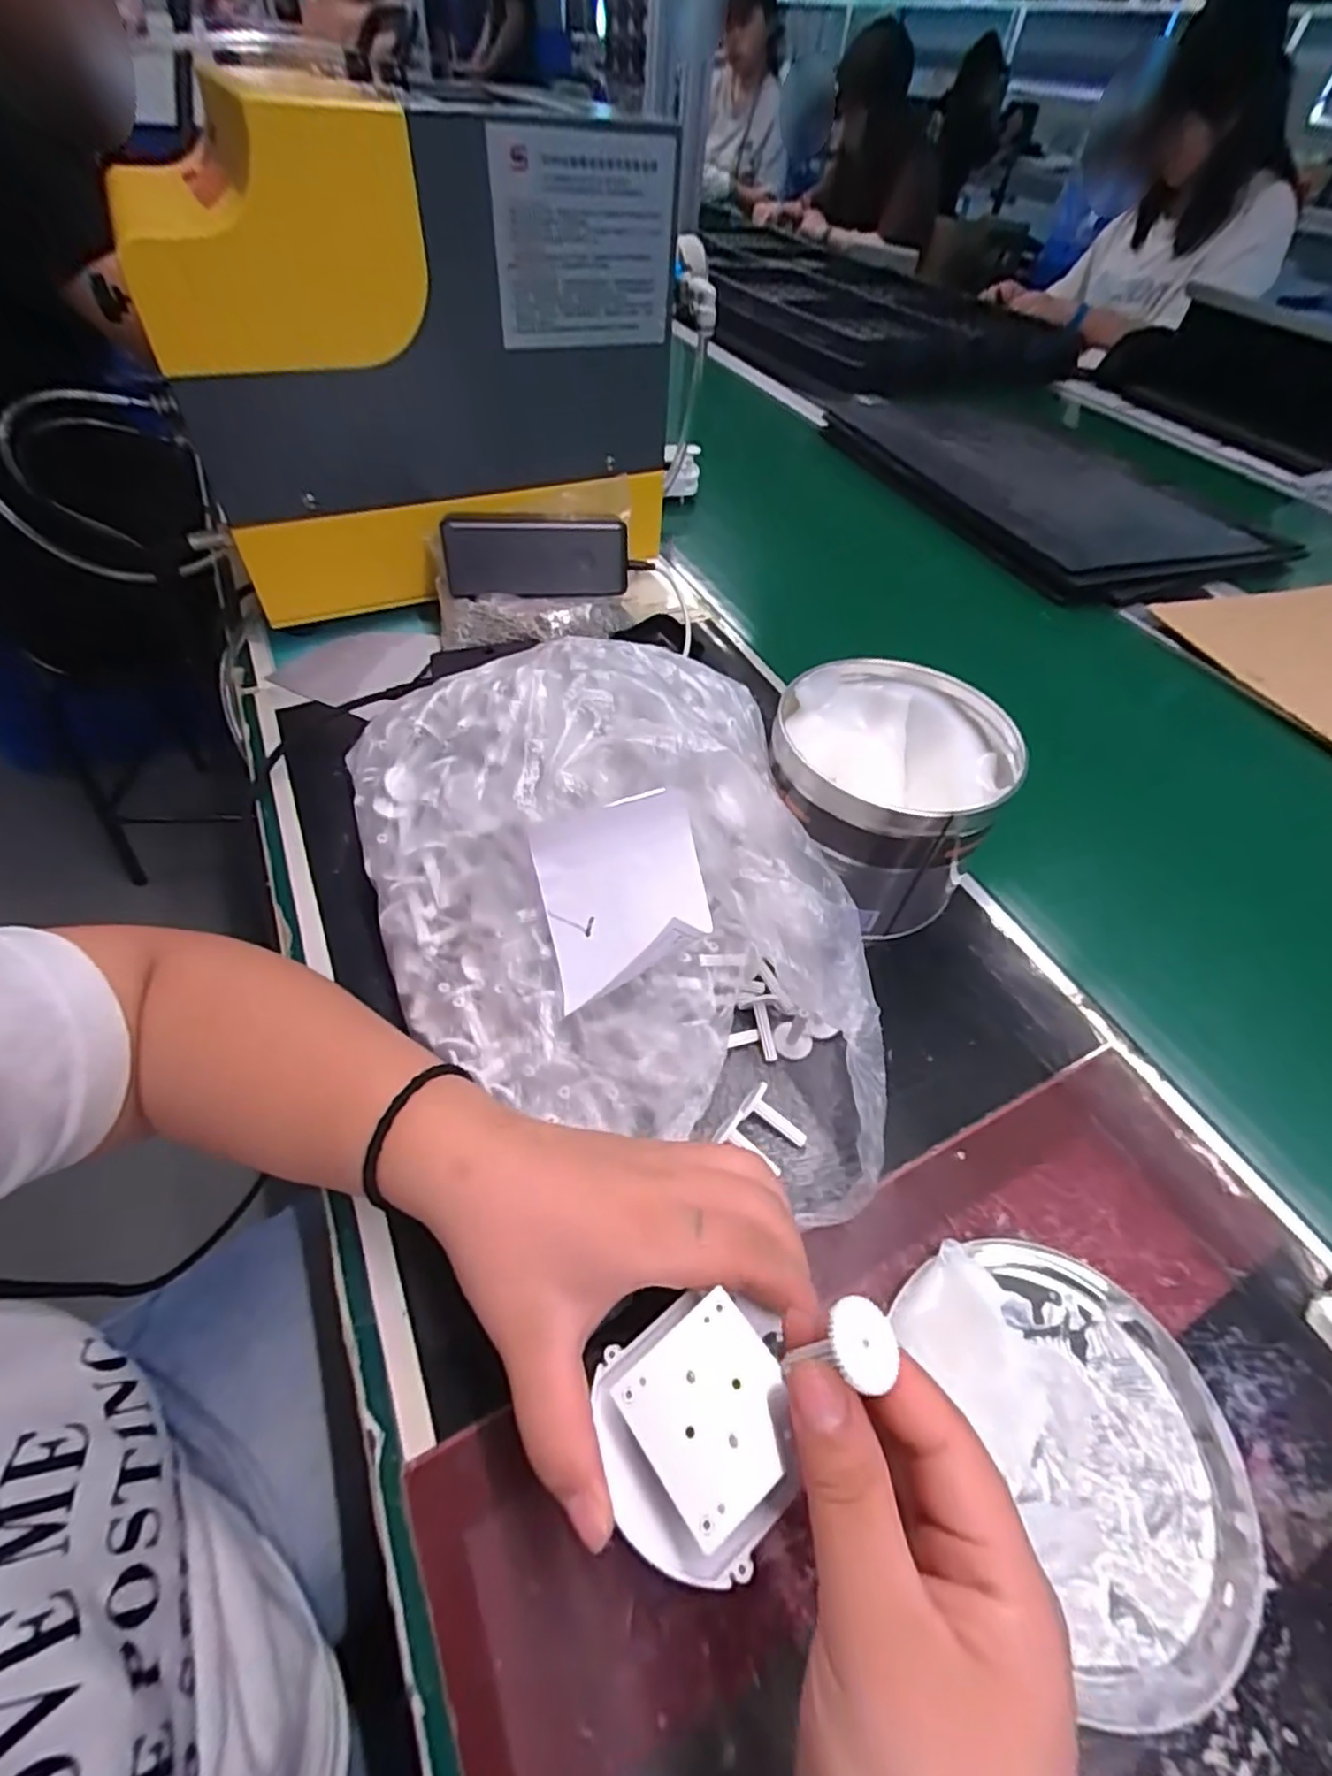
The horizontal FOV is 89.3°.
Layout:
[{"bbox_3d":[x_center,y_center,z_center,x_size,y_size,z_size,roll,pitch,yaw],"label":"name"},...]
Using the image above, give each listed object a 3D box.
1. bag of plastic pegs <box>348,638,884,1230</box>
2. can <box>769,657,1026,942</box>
[{"bbox_3d":[-0.032,0.004,0.315,0.213,0.122,0.284,-10,54,-13],"label":"bag of plastic pegs"},{"bbox_3d":[0.119,-0.051,0.390,0.120,0.100,0.121,3,52,-3],"label":"can"}]

